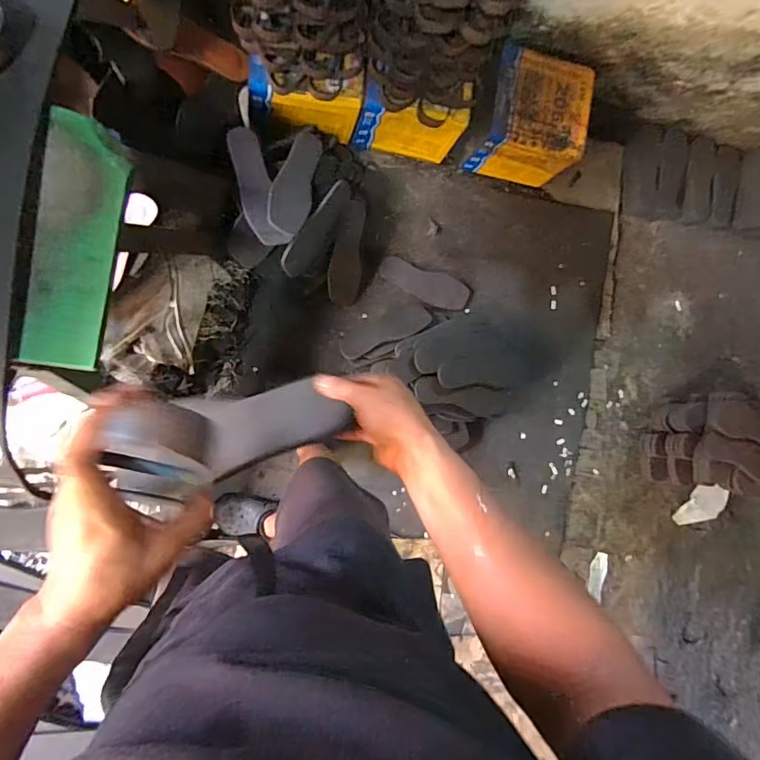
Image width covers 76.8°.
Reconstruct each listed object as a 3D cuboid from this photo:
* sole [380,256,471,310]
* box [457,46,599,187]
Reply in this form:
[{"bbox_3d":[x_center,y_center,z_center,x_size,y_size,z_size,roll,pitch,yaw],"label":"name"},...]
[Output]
[{"bbox_3d":[0.130,-0.279,1.400,0.266,0.018,0.091,19,84,-11],"label":"sole"},{"bbox_3d":[0.389,-0.684,1.277,0.275,0.240,0.200,9,86,-12],"label":"box"}]

